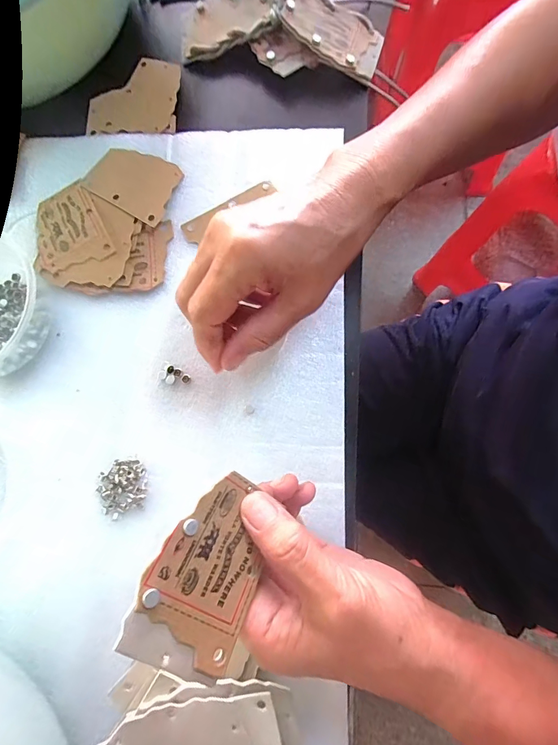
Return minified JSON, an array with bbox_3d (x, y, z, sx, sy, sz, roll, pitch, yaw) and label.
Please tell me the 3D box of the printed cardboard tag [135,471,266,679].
[{"bbox_3d":[-0.029,0.089,0.177,0.053,0.004,0.074,44,56,-21],"label":"printed cardboard tag"}]

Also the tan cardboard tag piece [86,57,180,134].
[{"bbox_3d":[-0.127,-0.242,0.329,0.078,0.010,0.074,6,79,6],"label":"tan cardboard tag piece"}]

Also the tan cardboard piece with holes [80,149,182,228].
[{"bbox_3d":[-0.117,-0.155,0.302,0.076,0.004,0.055,28,76,11],"label":"tan cardboard piece with holes"}]

